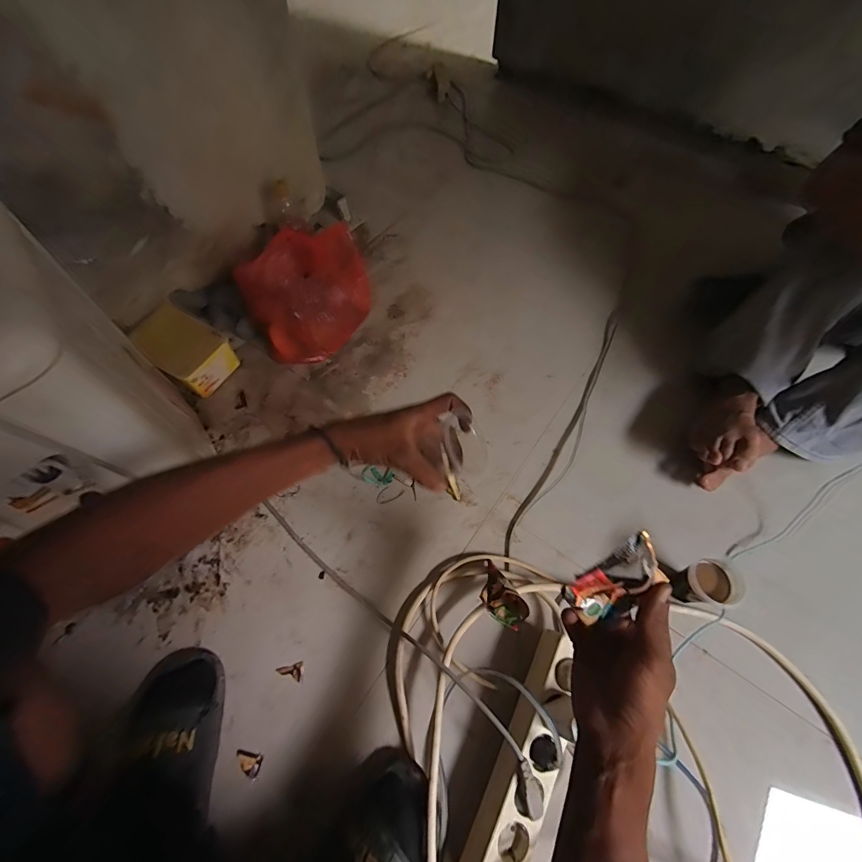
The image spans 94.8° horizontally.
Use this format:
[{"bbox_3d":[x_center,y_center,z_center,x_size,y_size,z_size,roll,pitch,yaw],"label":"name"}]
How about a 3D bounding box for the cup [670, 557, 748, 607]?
[{"bbox_3d":[0.390,0.222,0.573,0.060,0.093,0.059,0,62,0],"label":"cup"}]

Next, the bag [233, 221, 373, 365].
[{"bbox_3d":[-0.227,-0.251,0.753,0.230,0.195,0.130,-22,65,-12],"label":"bag"}]

